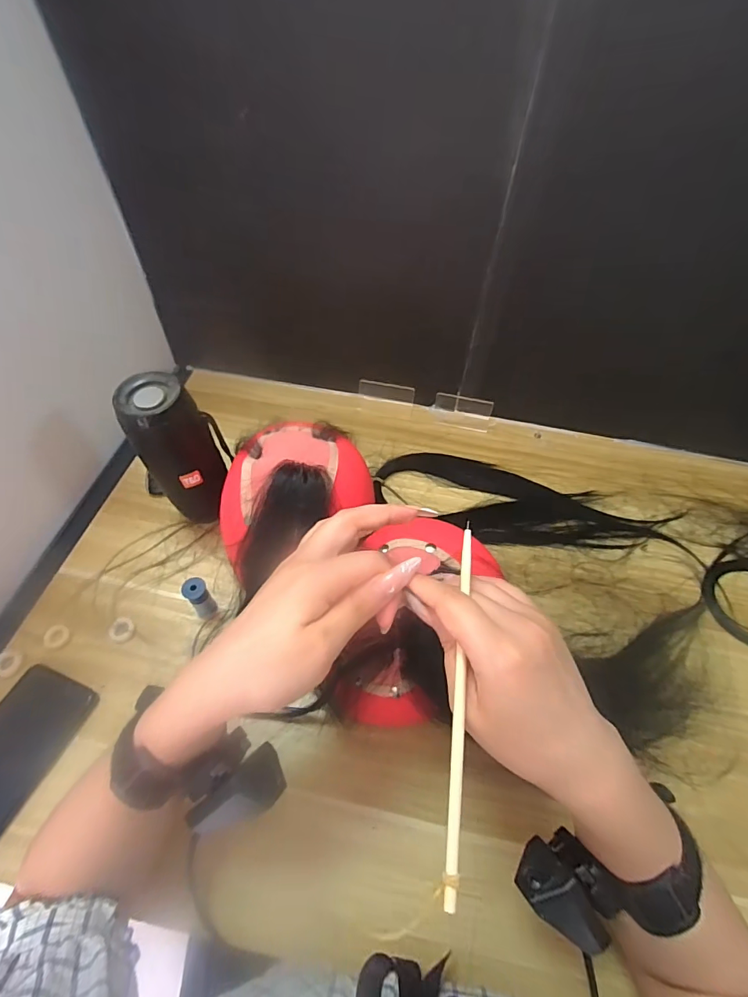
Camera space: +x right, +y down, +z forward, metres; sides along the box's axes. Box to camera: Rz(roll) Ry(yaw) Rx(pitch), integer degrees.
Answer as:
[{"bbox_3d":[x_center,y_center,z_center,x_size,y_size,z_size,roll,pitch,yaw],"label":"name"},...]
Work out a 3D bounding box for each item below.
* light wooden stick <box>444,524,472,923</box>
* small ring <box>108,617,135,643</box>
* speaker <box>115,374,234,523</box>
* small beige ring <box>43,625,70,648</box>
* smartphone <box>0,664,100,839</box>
[{"bbox_3d":[0.045,0.100,0.233,0.006,0.004,0.181,6,70,2],"label":"light wooden stick"},{"bbox_3d":[-0.256,0.132,0.451,0.025,0.008,0.023,1,54,-2],"label":"small ring"},{"bbox_3d":[-0.197,-0.036,0.473,0.075,0.184,0.063,3,54,1],"label":"speaker"},{"bbox_3d":[-0.316,0.136,0.445,0.025,0.004,0.022,22,56,13],"label":"small beige ring"},{"bbox_3d":[-0.321,0.231,0.381,0.080,0.009,0.161,21,56,12],"label":"smartphone"}]

